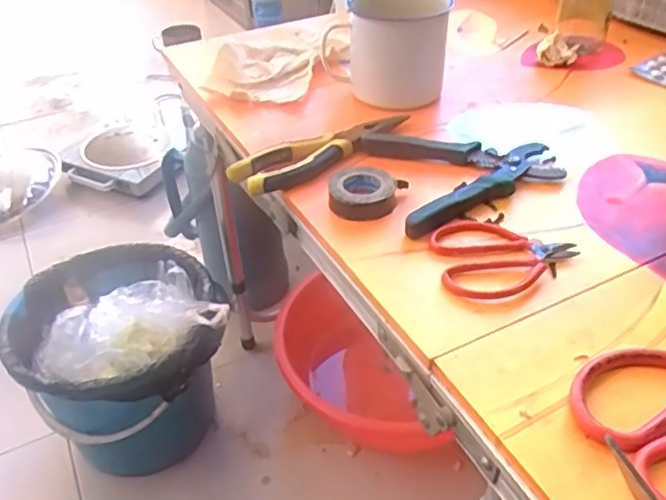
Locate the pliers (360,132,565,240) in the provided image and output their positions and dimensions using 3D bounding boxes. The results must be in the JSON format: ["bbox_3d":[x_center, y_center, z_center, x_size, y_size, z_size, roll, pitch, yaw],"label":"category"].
[{"bbox_3d":[0.117,-0.071,0.534,0.152,0.016,0.140,-11,40,-9],"label":"pliers"}]

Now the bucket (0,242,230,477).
[{"bbox_3d":[-0.303,0.169,0.920,0.269,0.264,0.276,-2,40,1],"label":"bucket"}]

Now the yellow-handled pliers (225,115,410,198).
[{"bbox_3d":[-0.010,-0.094,0.562,0.172,0.016,0.048,-30,47,-29],"label":"yellow-handled pliers"}]

